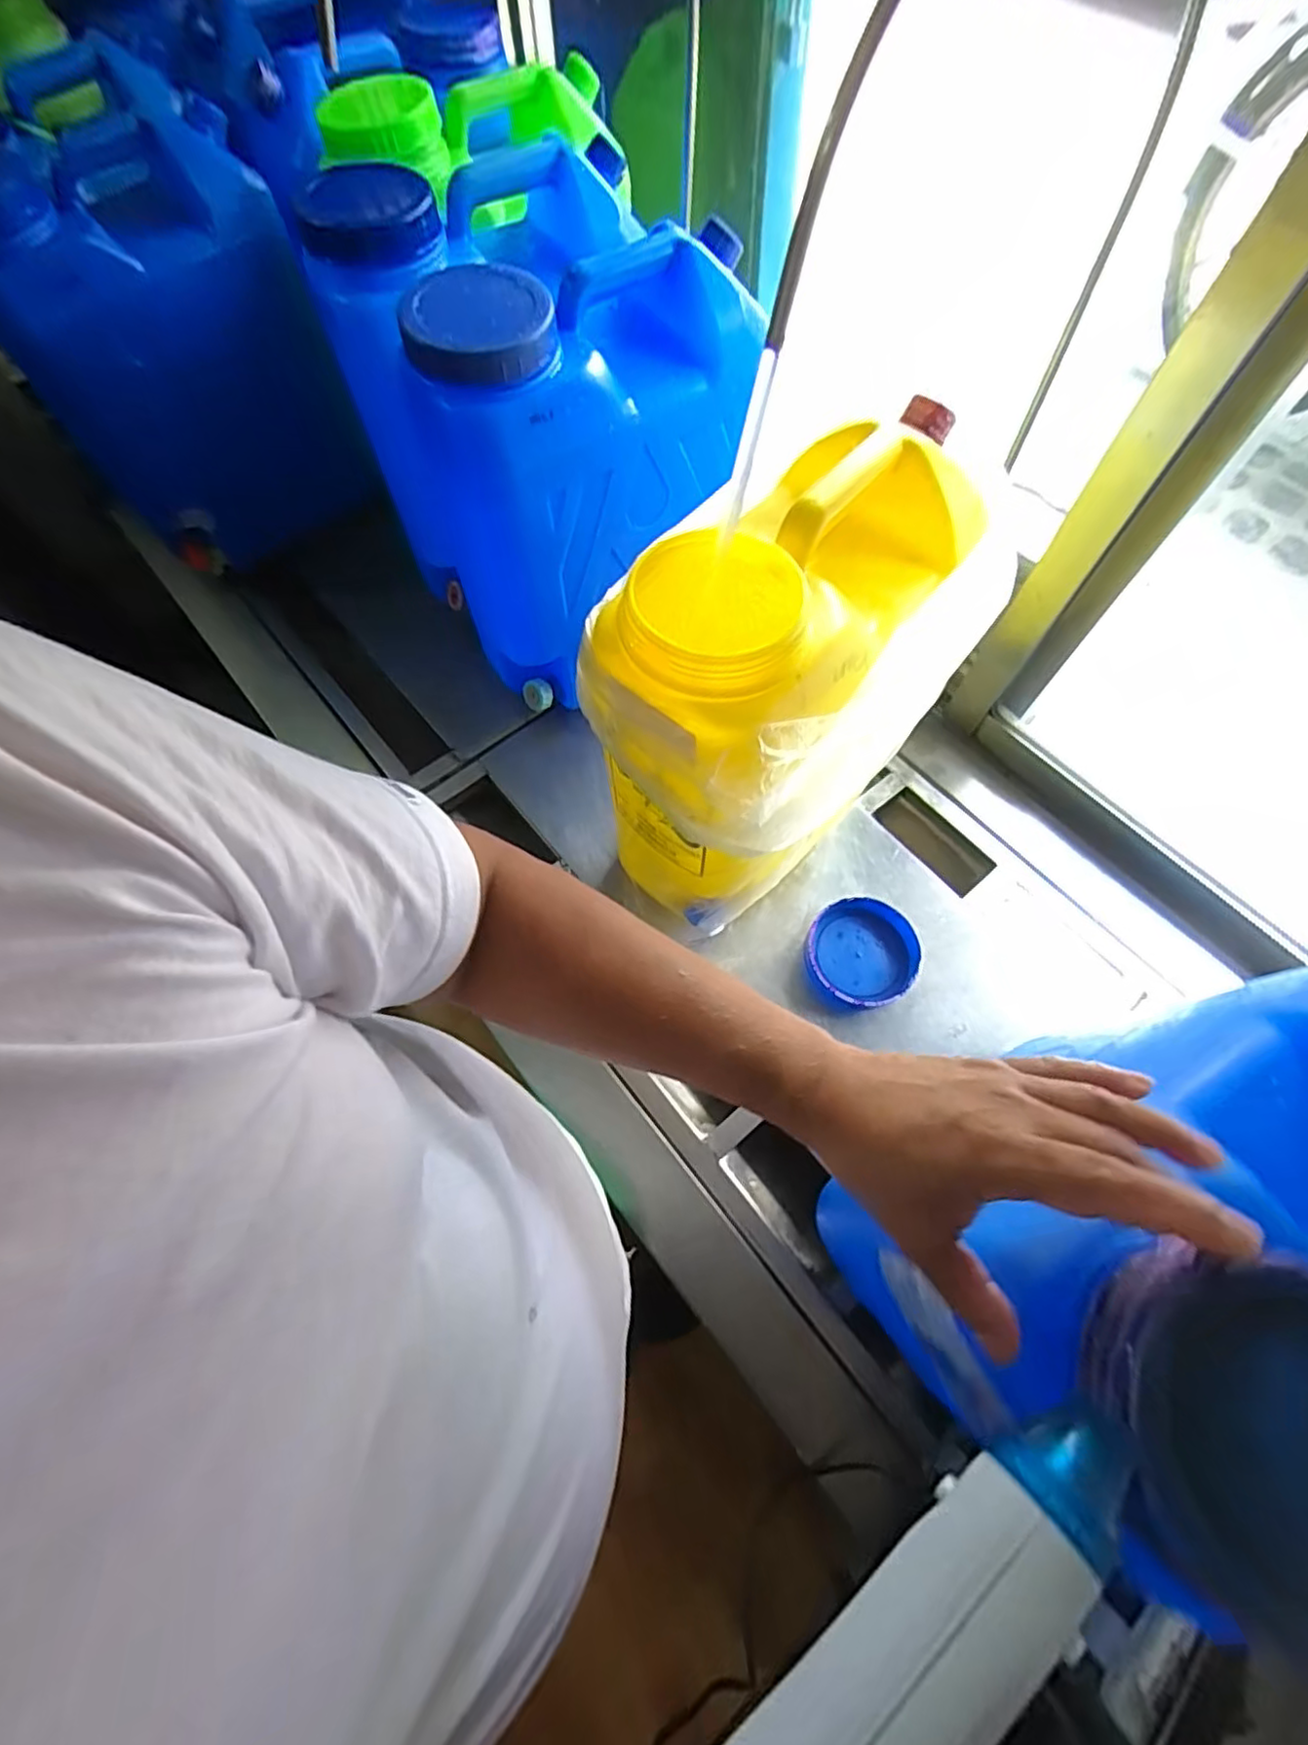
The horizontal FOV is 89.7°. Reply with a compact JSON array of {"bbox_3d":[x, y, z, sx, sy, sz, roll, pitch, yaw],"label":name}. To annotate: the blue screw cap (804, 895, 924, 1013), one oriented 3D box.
[{"bbox_3d":[0.236,0.093,0.752,0.121,0.036,0.118,-1,67,1],"label":"blue screw cap"}]

